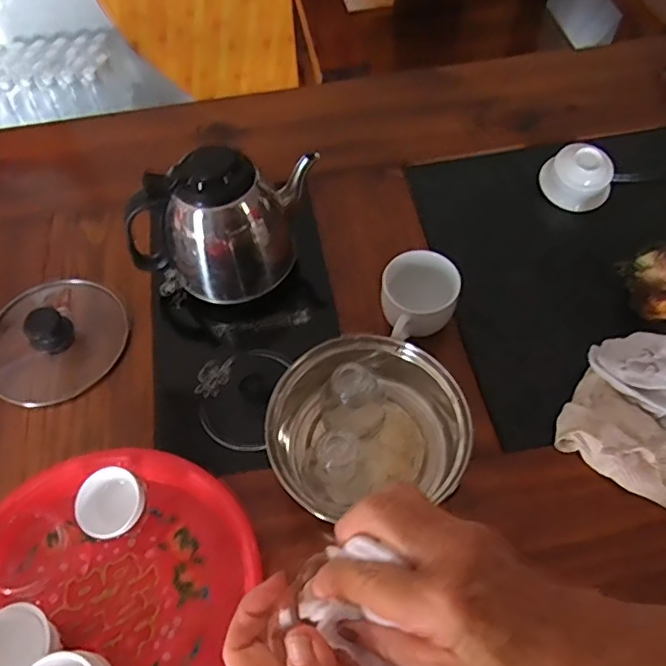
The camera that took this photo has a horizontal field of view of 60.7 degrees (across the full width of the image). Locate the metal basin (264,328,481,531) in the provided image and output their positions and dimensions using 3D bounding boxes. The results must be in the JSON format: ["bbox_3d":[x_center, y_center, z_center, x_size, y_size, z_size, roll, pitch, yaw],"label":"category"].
[{"bbox_3d":[0.032,0.084,0.497,0.158,0.090,0.139,-8,59,-3],"label":"metal basin"}]

